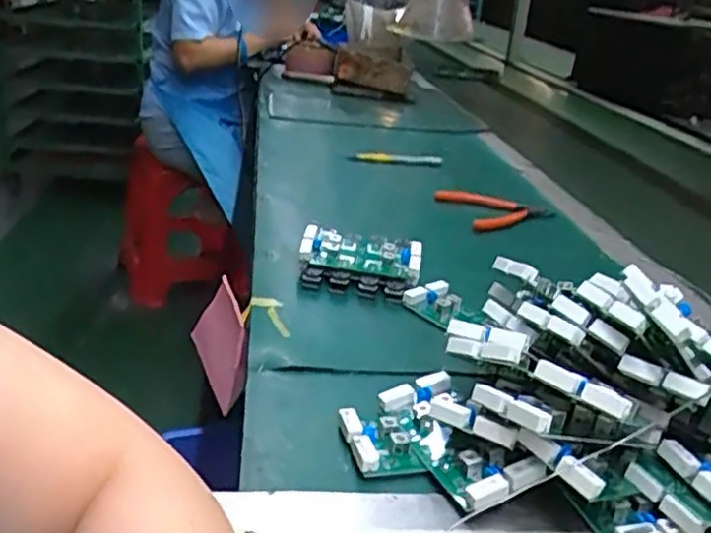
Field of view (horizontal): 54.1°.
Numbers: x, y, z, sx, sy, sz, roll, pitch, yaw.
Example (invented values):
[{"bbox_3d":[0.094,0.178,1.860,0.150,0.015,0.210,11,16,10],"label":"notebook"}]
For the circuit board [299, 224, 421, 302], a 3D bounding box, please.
[{"bbox_3d":[0.004,-0.004,0.634,0.106,0.019,0.077,8,48,4],"label":"circuit board"}]

